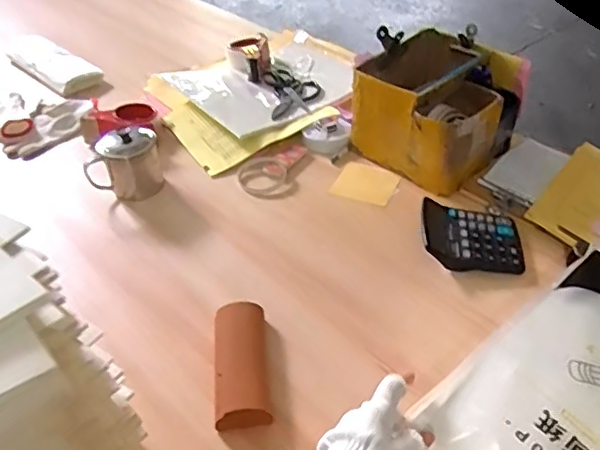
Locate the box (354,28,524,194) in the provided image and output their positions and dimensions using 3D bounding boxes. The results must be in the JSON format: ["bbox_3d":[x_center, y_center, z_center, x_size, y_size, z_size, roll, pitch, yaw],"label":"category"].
[{"bbox_3d":[0.233,-0.197,0.979,0.241,0.164,0.232,-32,49,-31],"label":"box"}]

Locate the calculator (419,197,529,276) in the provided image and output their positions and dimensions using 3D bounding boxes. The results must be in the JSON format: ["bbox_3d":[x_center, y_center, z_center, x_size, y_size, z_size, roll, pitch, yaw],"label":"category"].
[{"bbox_3d":[0.250,0.017,0.829,0.138,0.037,0.133,1,41,5],"label":"calculator"}]

